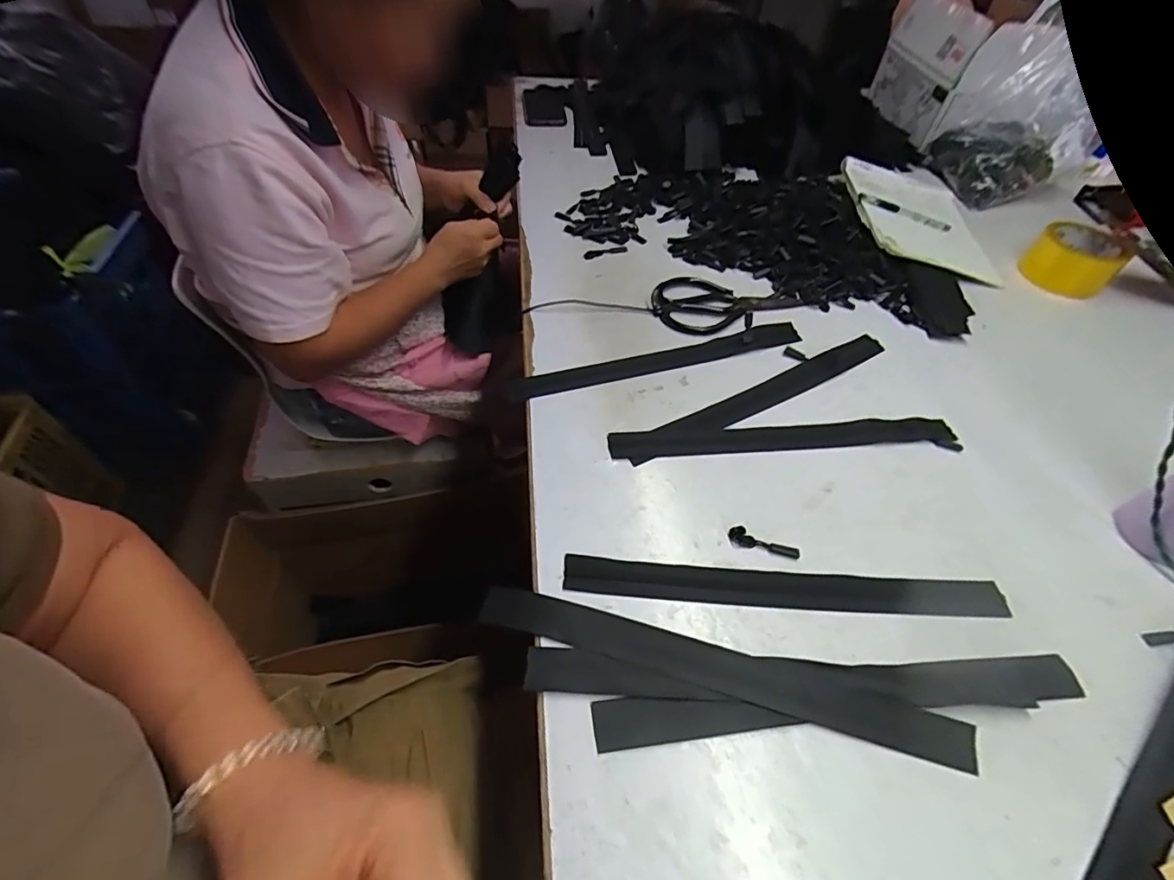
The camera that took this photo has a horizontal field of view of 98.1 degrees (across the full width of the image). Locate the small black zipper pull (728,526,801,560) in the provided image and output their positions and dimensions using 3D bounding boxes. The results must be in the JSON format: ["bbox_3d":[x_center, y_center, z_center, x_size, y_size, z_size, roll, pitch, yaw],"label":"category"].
[{"bbox_3d":[0.150,0.088,0.431,0.059,0.006,0.013,18,53,10],"label":"small black zipper pull"}]

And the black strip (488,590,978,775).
[{"bbox_3d":[0.091,0.164,0.369,0.349,0.004,0.034,14,52,7],"label":"black strip"}]

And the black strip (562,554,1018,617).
[{"bbox_3d":[0.159,0.120,0.411,0.350,0.004,0.034,4,51,-1],"label":"black strip"}]

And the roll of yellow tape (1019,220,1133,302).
[{"bbox_3d":[0.671,-0.252,0.700,0.095,0.057,0.103,-31,60,-25],"label":"roll of yellow tape"}]

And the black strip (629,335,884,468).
[{"bbox_3d":[0.194,-0.050,0.549,0.354,0.005,0.032,-23,59,-20],"label":"black strip"}]

